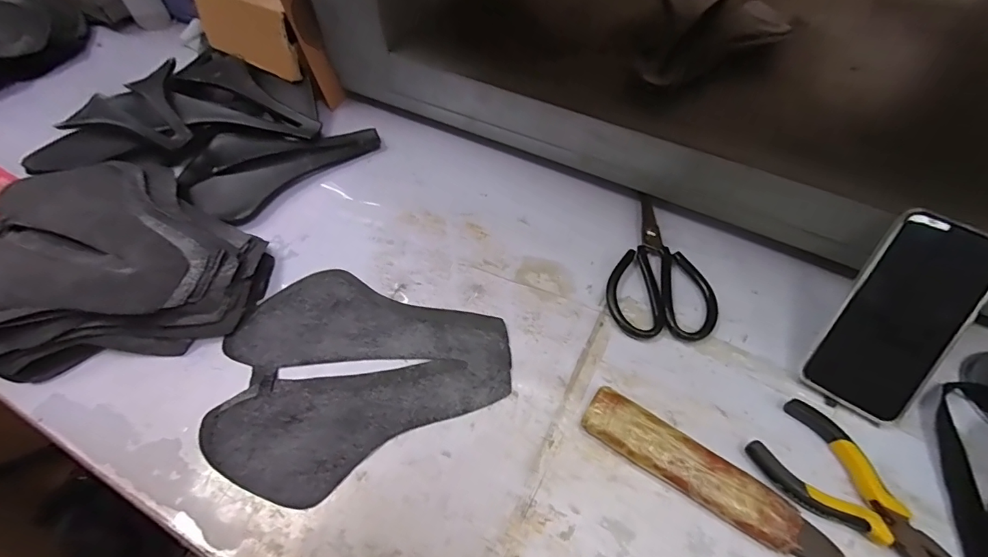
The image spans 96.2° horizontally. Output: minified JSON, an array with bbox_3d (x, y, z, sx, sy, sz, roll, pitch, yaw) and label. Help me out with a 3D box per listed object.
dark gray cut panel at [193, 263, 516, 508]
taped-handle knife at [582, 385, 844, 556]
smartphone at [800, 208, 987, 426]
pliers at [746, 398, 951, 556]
[{"bbox_3d":[-0.117,0.090,0.377,0.239,0.007,0.186,13,58,9],"label":"dark gray cut panel"},{"bbox_3d":[0.155,0.149,0.331,0.186,0.018,0.039,30,62,19],"label":"taped-handle knife"},{"bbox_3d":[0.325,0.032,0.353,0.080,0.017,0.161,30,97,19],"label":"smartphone"},{"bbox_3d":[0.266,0.165,0.319,0.069,0.016,0.150,-32,62,-19],"label":"pliers"}]

